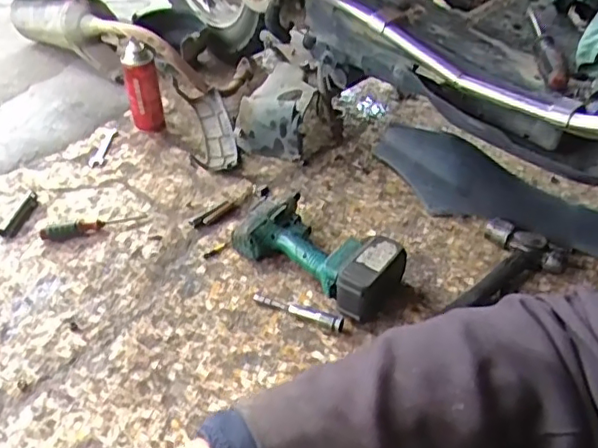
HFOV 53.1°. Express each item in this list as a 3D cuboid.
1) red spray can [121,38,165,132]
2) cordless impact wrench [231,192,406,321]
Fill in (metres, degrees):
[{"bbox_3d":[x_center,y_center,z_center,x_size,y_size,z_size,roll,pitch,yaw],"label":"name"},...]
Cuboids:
[{"bbox_3d":[-0.291,-0.251,1.113,0.056,0.170,0.047,-14,44,-15],"label":"red spray can"},{"bbox_3d":[0.030,0.037,0.876,0.239,0.075,0.126,27,49,27],"label":"cordless impact wrench"}]

